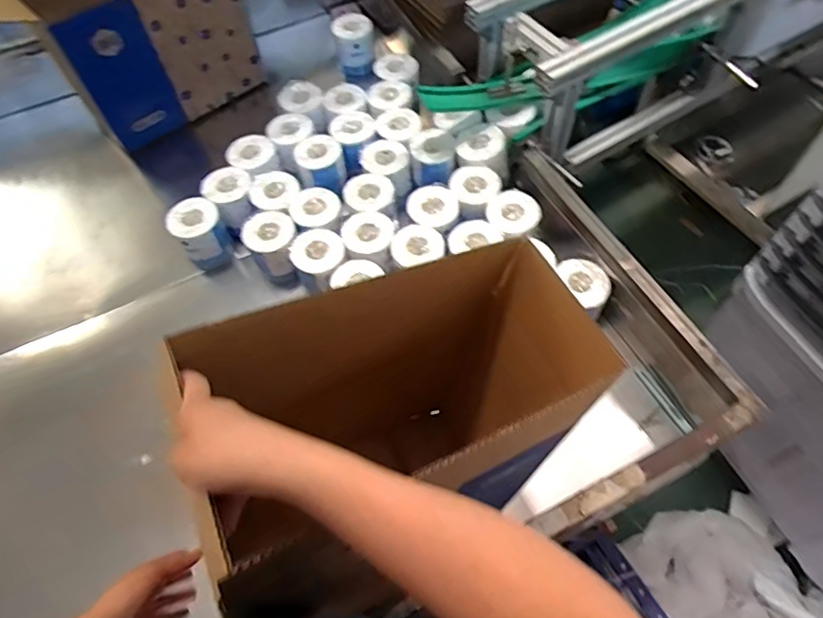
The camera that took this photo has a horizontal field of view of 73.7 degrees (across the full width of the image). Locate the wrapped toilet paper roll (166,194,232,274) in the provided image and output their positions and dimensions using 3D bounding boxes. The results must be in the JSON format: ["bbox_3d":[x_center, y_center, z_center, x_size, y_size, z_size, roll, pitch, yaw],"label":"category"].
[{"bbox_3d":[-0.418,-0.143,1.104,0.089,0.131,0.101,-36,63,-18],"label":"wrapped toilet paper roll"}]

